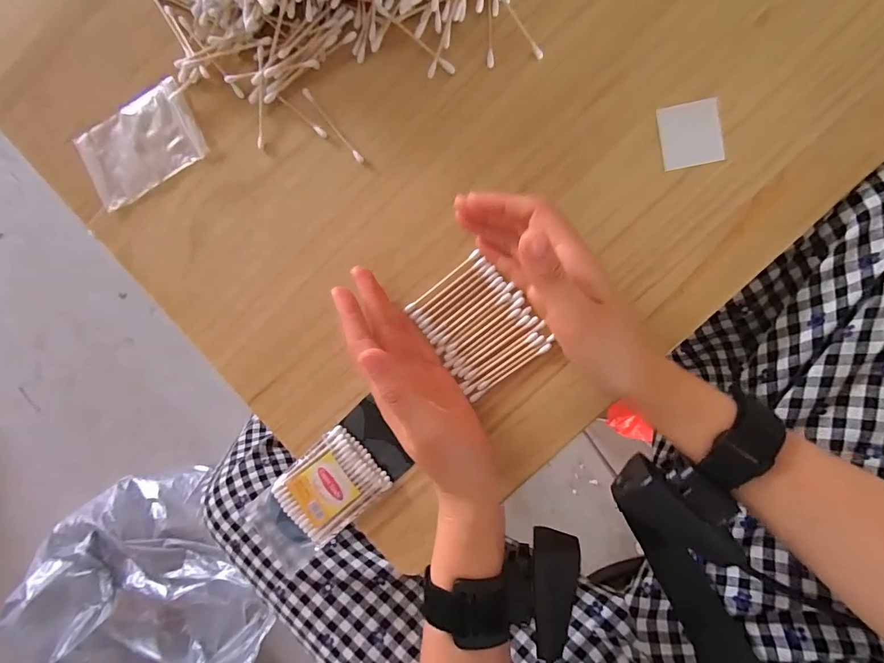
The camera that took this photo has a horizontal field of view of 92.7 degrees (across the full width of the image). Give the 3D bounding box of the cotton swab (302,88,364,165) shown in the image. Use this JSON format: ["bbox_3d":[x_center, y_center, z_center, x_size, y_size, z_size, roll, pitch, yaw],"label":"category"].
[{"bbox_3d":[-0.081,-0.153,0.313,0.005,0.004,0.069,-39,88,6],"label":"cotton swab"}]

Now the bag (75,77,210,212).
[{"bbox_3d":[-0.234,-0.145,0.327,0.095,0.004,0.064,-27,90,6],"label":"bag"}]

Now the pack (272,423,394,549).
[{"bbox_3d":[-0.084,0.117,0.321,0.074,0.014,0.061,-42,88,6],"label":"pack"}]

